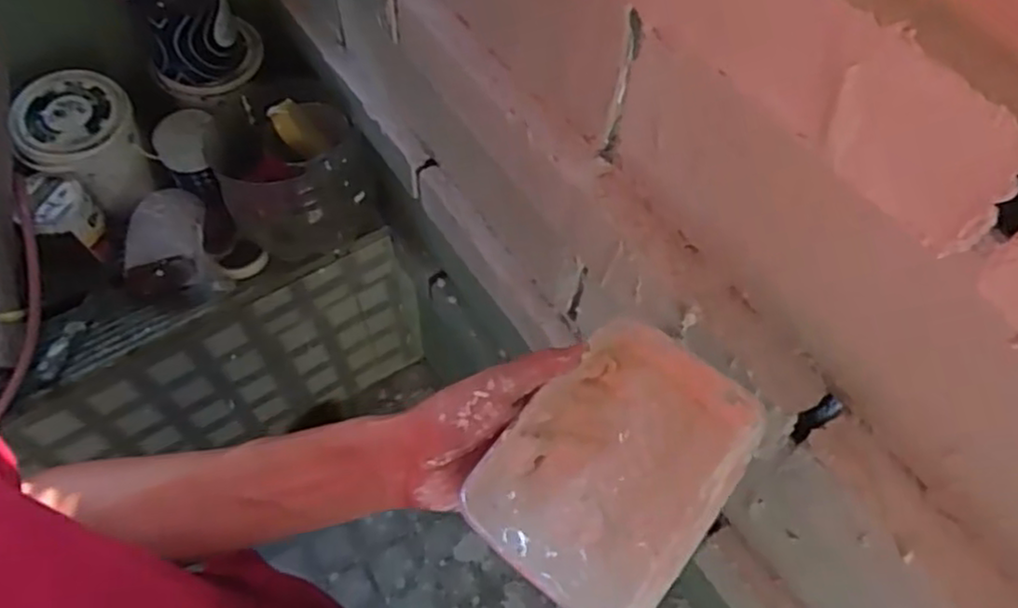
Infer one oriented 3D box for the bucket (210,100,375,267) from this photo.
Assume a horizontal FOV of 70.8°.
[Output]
[{"bbox_3d":[-0.347,-0.195,1.182,0.227,0.209,0.229,1,58,-1],"label":"bucket"}]

